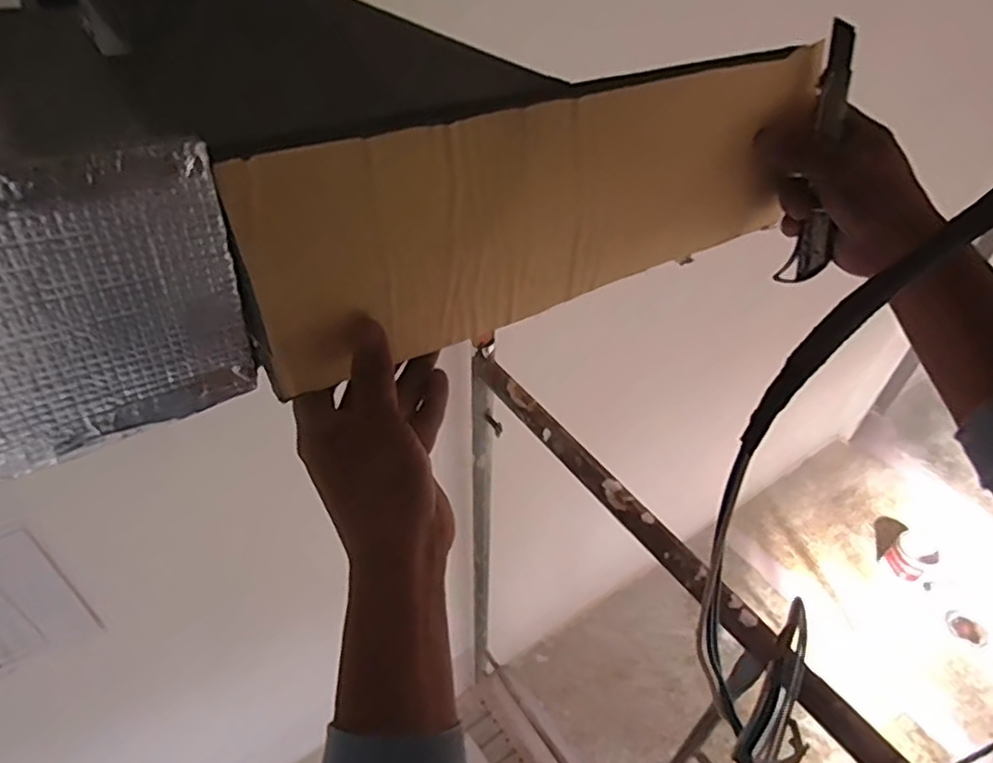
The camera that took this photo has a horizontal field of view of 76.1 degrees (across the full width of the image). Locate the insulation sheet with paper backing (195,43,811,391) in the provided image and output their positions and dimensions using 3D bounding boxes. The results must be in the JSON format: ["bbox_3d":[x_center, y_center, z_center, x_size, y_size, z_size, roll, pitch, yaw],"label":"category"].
[{"bbox_3d":[0.047,-0.109,0.396,0.398,0.127,0.020,-22,48,-25],"label":"insulation sheet with paper backing"}]

